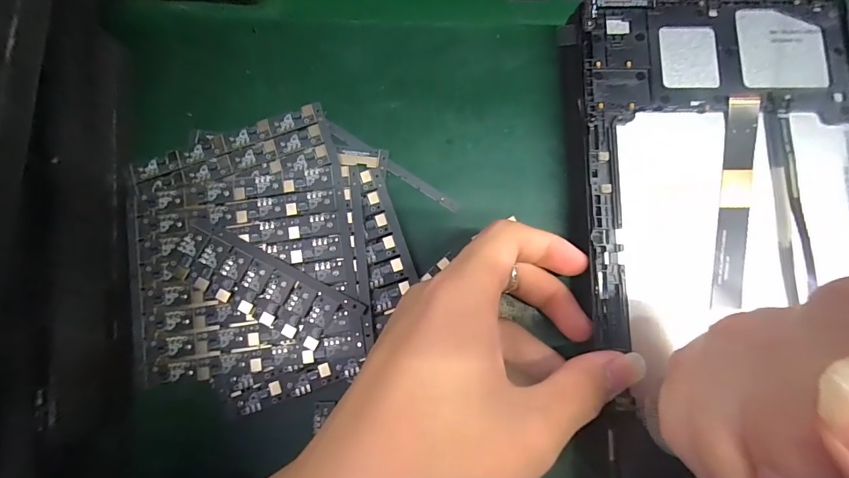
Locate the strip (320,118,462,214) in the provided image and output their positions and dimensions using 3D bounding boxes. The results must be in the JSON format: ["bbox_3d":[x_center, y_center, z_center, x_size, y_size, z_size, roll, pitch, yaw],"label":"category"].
[{"bbox_3d":[-0.018,-0.040,0.213,0.085,0.004,0.007,32,84,5],"label":"strip"}]

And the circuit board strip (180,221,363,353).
[{"bbox_3d":[-0.079,0.023,0.193,0.091,0.004,0.029,27,79,4],"label":"circuit board strip"}]

